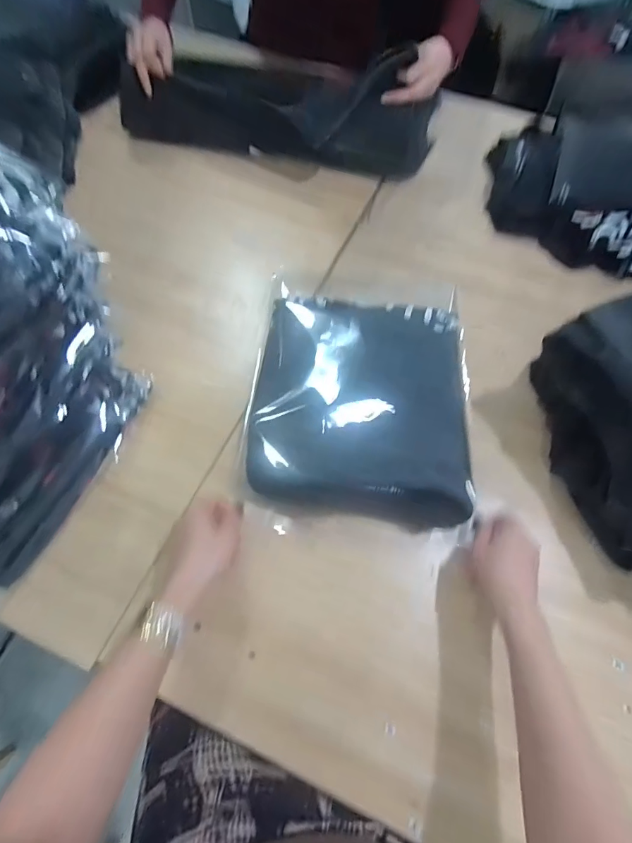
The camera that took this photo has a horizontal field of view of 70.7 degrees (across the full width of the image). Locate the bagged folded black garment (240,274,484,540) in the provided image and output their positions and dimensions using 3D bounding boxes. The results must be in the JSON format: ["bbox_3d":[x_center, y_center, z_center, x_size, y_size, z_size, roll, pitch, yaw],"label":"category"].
[{"bbox_3d":[0.062,-0.056,0.597,0.289,0.030,0.379,8,62,3],"label":"bagged folded black garment"}]

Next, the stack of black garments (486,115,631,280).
[{"bbox_3d":[0.498,-0.393,0.752,0.381,0.109,0.318,11,62,5],"label":"stack of black garments"}]

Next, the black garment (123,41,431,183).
[{"bbox_3d":[-0.067,-0.567,0.791,0.544,0.176,0.154,13,62,5],"label":"black garment"}]

